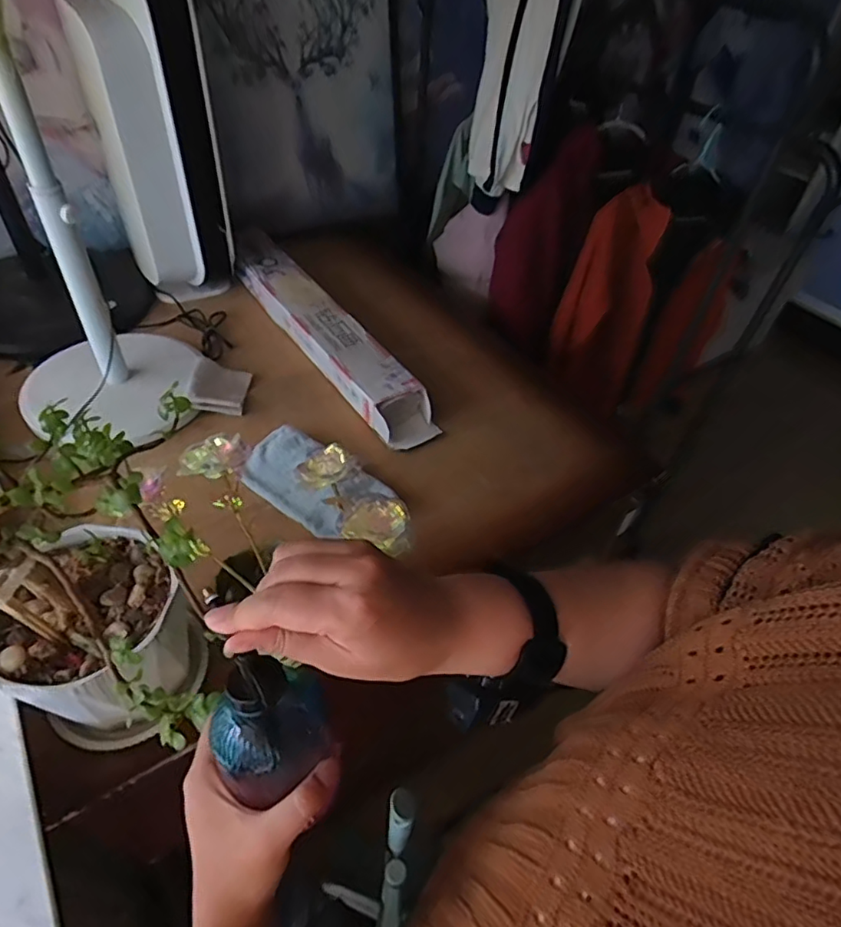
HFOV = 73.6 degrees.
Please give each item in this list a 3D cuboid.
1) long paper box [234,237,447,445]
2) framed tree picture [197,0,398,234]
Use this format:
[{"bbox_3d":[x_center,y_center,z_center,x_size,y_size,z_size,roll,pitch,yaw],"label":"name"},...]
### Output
[{"bbox_3d":[-0.188,-0.260,1.098,0.110,0.070,0.632,-25,53,-27],"label":"long paper box"},{"bbox_3d":[-0.276,-0.916,1.224,0.474,0.737,0.042,-22,38,-27],"label":"framed tree picture"}]

